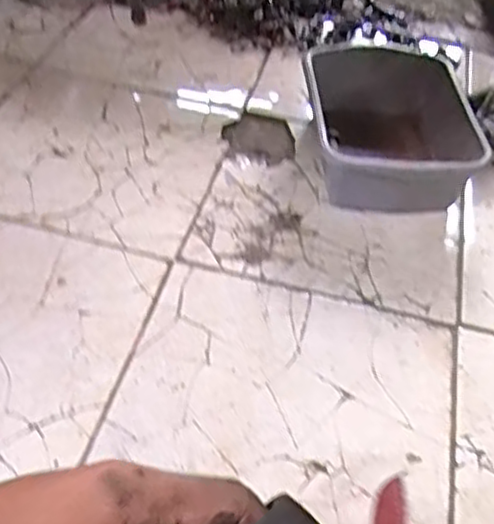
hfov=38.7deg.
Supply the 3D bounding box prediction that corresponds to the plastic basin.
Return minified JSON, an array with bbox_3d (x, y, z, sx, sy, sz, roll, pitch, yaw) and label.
[{"bbox_3d":[0.236,-0.212,1.173,0.266,0.126,0.338,1,46,-4],"label":"plastic basin"}]

